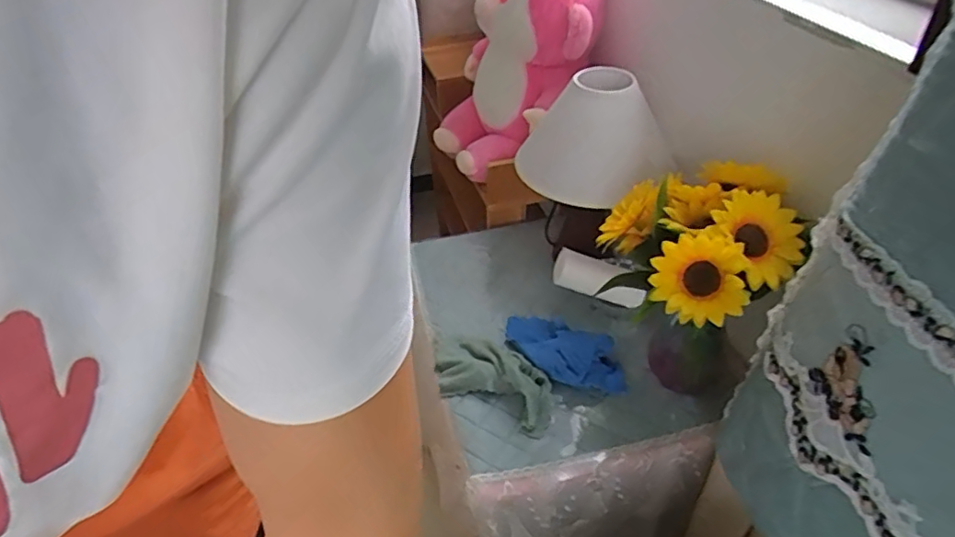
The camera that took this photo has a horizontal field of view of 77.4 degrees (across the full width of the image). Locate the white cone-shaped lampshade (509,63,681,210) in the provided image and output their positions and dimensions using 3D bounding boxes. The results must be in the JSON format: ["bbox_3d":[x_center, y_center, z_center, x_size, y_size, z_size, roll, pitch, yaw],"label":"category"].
[{"bbox_3d":[0.161,-0.171,0.810,0.183,0.161,0.153,29,50,32],"label":"white cone-shaped lampshade"}]

